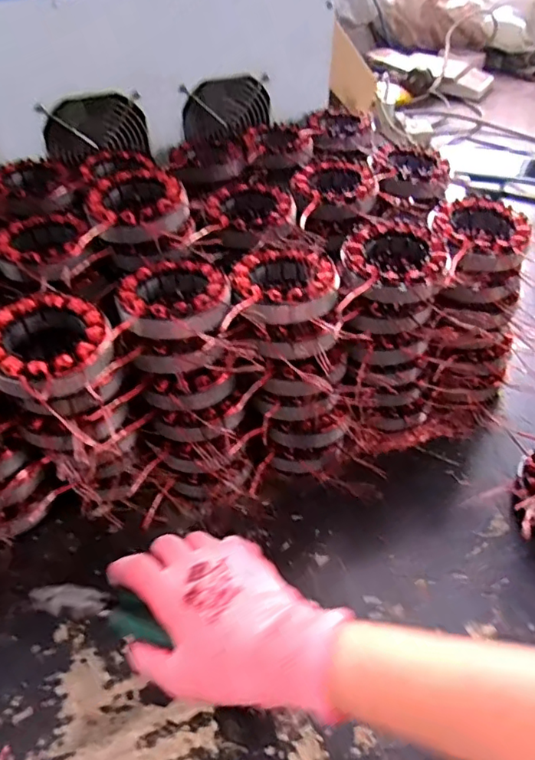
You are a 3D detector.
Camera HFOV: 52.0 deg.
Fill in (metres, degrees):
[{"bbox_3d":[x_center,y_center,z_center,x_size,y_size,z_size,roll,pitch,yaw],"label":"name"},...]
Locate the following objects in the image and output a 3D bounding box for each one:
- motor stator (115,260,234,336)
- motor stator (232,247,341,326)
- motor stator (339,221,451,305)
[{"bbox_3d":[-0.072,-0.069,0.430,0.087,0.023,0.085,-1,44,-2],"label":"motor stator"},{"bbox_3d":[0.015,-0.076,0.451,0.083,0.033,0.086,2,44,1],"label":"motor stator"},{"bbox_3d":[0.108,-0.100,0.468,0.089,0.028,0.089,11,45,11],"label":"motor stator"}]

